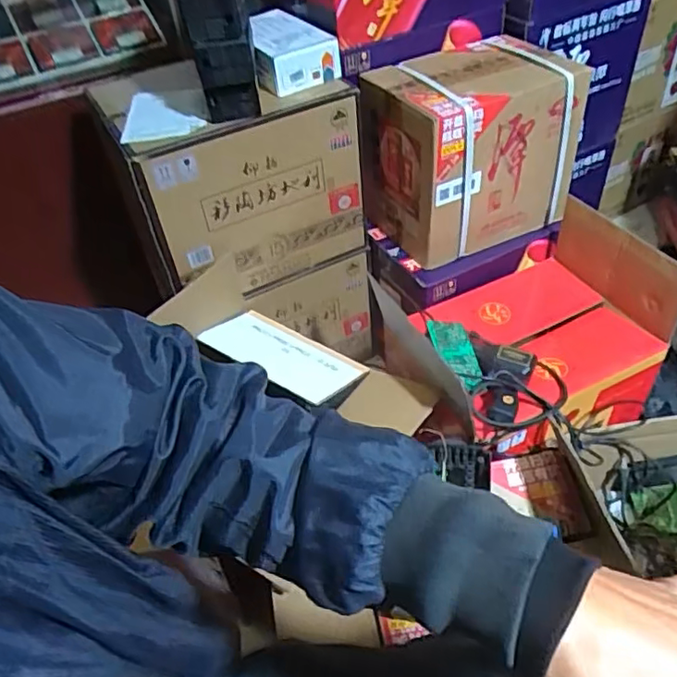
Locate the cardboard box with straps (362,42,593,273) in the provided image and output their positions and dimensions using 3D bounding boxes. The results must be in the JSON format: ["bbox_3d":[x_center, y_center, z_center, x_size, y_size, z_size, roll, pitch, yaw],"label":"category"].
[{"bbox_3d":[0.240,-0.345,1.083,0.334,0.295,0.222,-22,47,-15],"label":"cardboard box with straps"}]

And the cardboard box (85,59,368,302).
[{"bbox_3d":[-0.196,-0.300,1.095,0.378,0.316,0.298,-27,48,-19],"label":"cardboard box"}]

